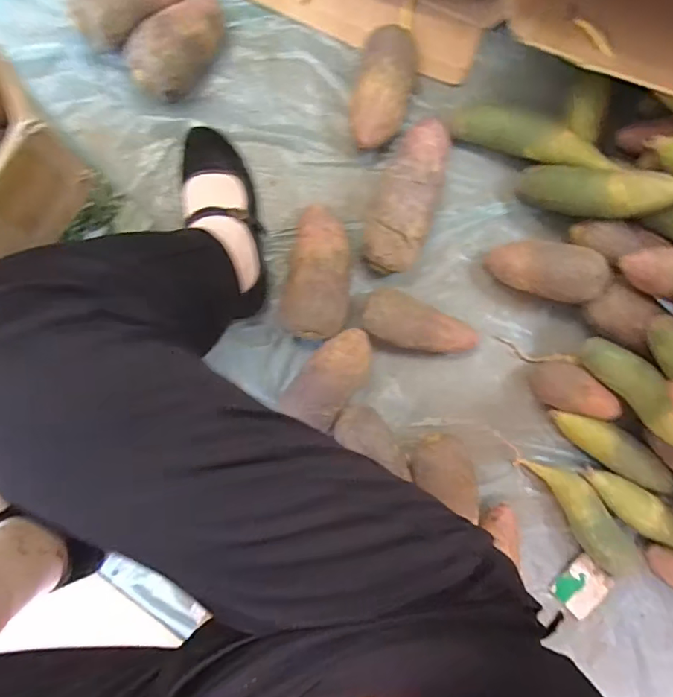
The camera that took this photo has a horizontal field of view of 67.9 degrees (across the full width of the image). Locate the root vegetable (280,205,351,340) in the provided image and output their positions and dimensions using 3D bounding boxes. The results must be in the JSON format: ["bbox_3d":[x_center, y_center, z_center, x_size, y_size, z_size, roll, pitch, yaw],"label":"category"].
[{"bbox_3d":[-0.025,-0.093,0.614,0.080,0.089,0.158,0,90,-5],"label":"root vegetable"}]

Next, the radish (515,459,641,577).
[{"bbox_3d":[0.328,0.216,0.672,0.062,0.049,0.193,-41,94,-4],"label":"radish"}]

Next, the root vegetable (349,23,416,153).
[{"bbox_3d":[0.058,-0.322,0.635,0.074,0.064,0.140,12,89,-5],"label":"root vegetable"}]

